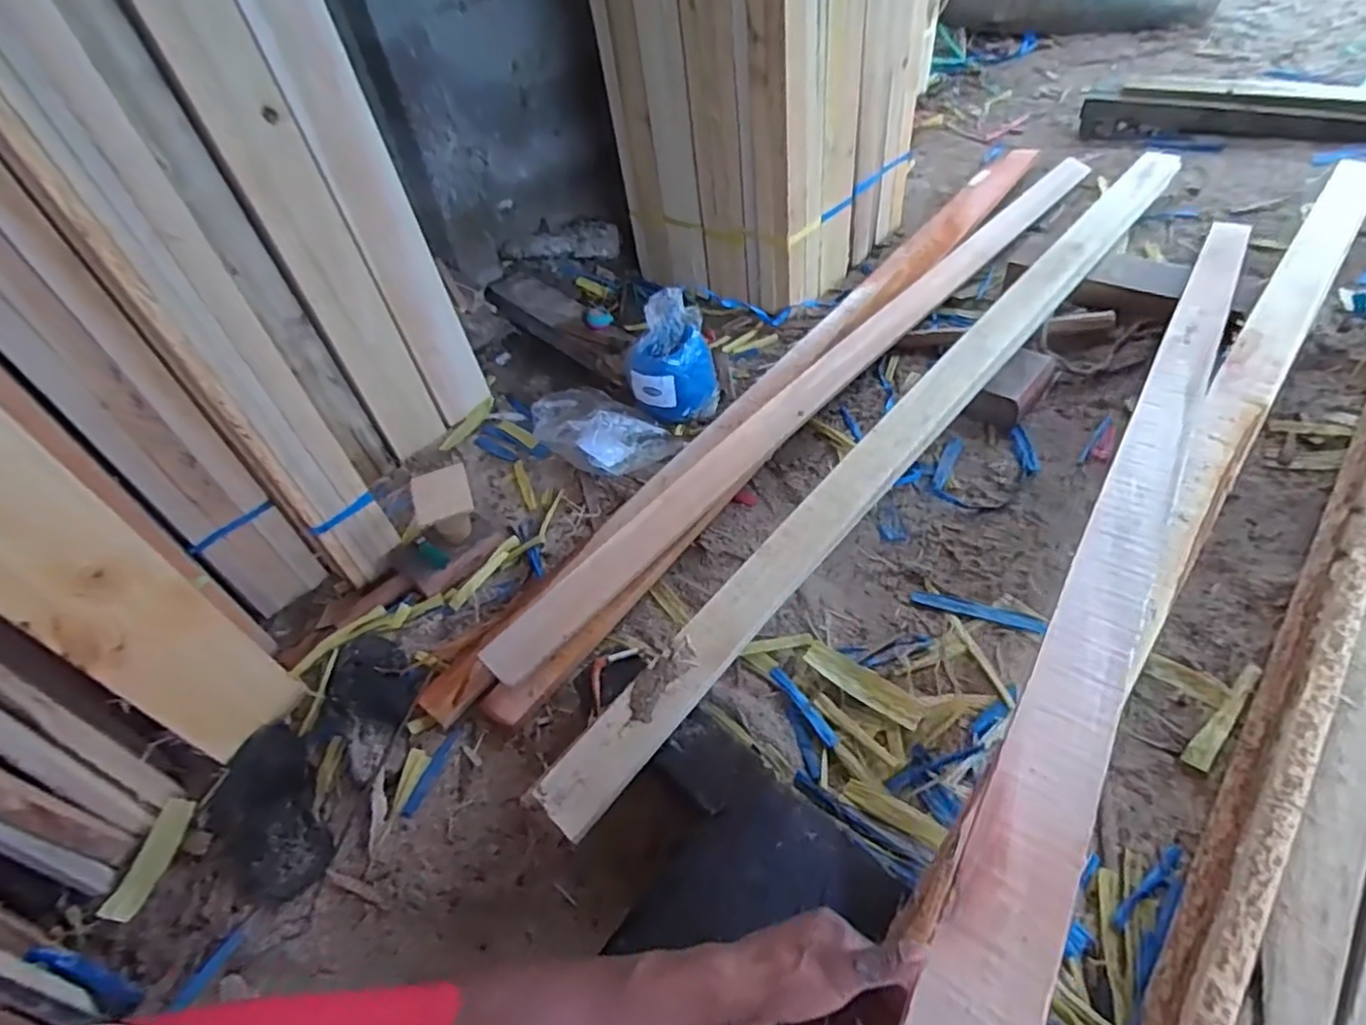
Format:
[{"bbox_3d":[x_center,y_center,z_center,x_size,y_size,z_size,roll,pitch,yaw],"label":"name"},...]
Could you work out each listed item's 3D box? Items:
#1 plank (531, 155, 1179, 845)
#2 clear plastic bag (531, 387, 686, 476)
[{"bbox_3d":[0.469,-0.218,1.139,0.097,0.032,1.855,38,65,20],"label":"plank"},{"bbox_3d":[-0.177,-0.186,1.370,0.324,0.088,0.193,34,61,30],"label":"clear plastic bag"}]

